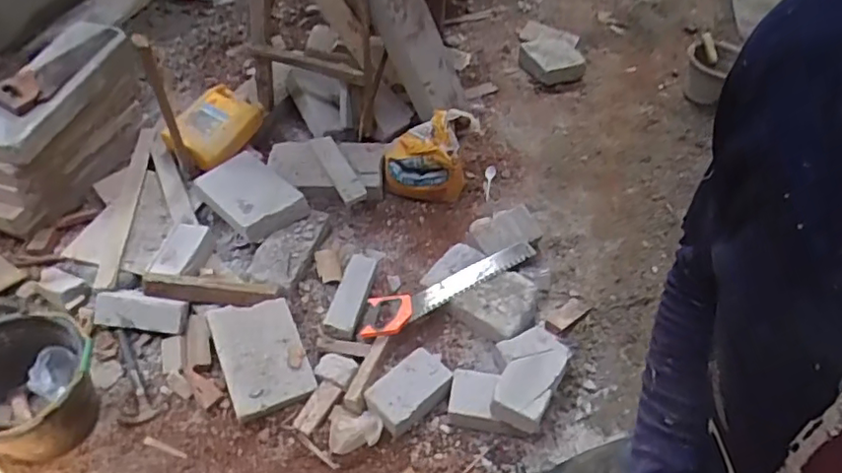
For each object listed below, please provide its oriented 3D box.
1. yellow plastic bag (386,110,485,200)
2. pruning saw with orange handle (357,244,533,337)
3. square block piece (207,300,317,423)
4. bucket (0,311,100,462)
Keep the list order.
[{"bbox_3d":[0.027,-0.257,1.877,0.279,0.261,0.146,8,47,5],"label":"yellow plastic bag"},{"bbox_3d":[0.075,0.128,1.687,0.556,0.051,0.126,-25,59,-19],"label":"pruning saw with orange handle"},{"bbox_3d":[-0.404,0.296,1.530,0.204,0.073,0.283,-19,57,-16],"label":"square block piece"},{"bbox_3d":[-0.866,0.351,1.360,0.303,0.260,0.287,1,46,-2],"label":"bucket"}]

